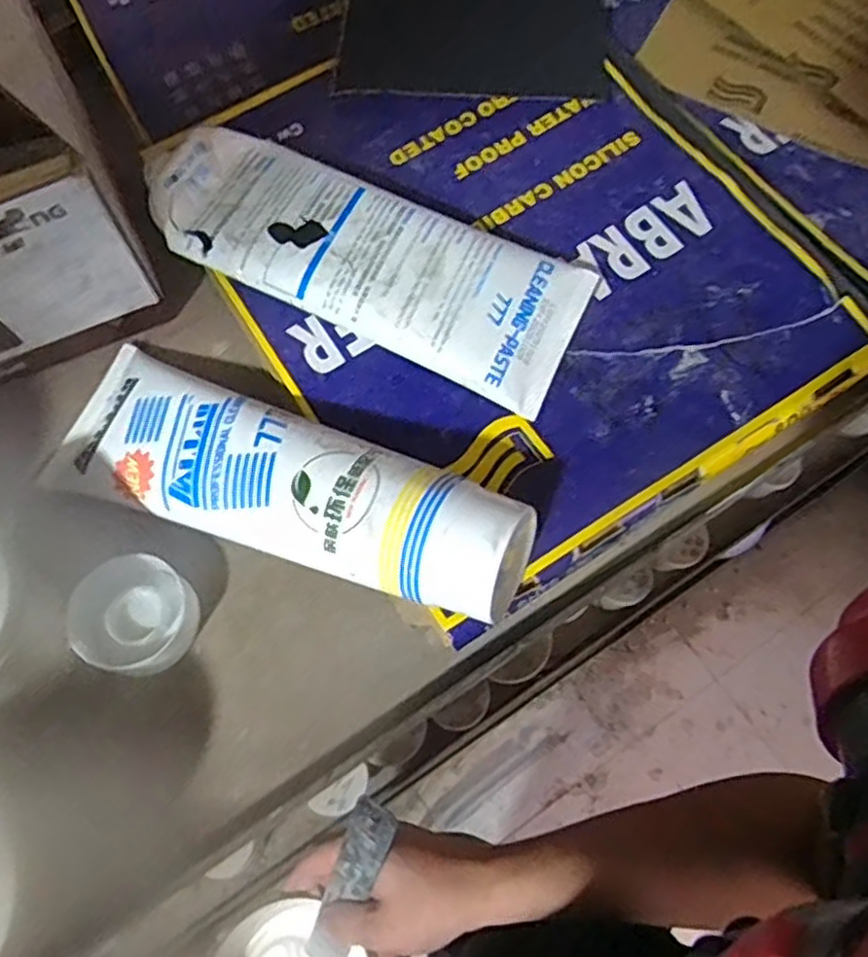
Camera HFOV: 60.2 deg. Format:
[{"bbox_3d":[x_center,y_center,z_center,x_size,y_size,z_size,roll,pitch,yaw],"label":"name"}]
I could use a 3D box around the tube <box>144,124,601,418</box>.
[{"bbox_3d":[-0.029,-0.099,0.330,0.189,0.031,0.068,22,71,9],"label":"tube"}]

